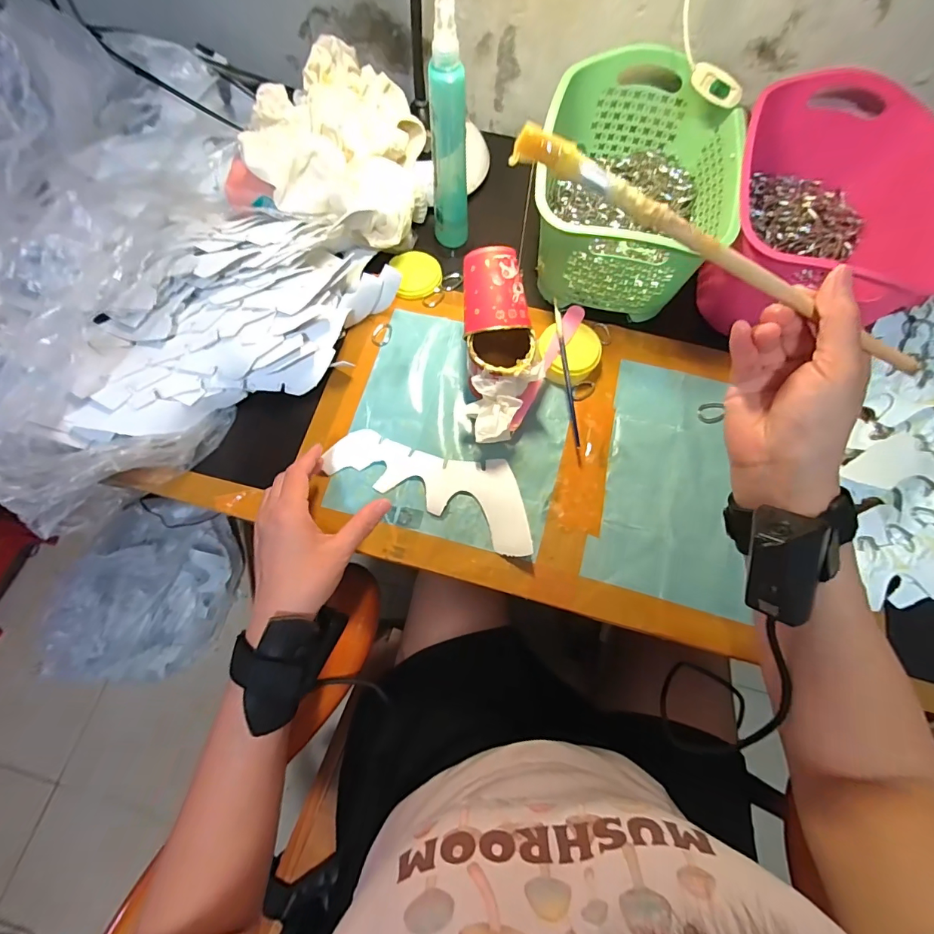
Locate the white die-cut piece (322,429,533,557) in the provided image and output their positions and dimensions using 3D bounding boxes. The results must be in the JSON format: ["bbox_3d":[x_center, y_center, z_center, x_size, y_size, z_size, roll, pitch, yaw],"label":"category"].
[{"bbox_3d":[-0.030,0.011,0.437,0.215,0.012,0.077,23,75,10],"label":"white die-cut piece"}]

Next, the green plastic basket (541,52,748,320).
[{"bbox_3d":[0.177,-0.306,0.479,0.187,0.114,0.250,14,72,4],"label":"green plastic basket"}]

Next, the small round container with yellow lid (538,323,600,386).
[{"bbox_3d":[0.114,-0.124,0.482,0.066,0.024,0.064,0,81,0],"label":"small round container with yellow lid"}]

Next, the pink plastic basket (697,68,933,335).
[{"bbox_3d":[0.384,-0.302,0.492,0.205,0.124,0.294,12,71,3],"label":"pink plastic basket"}]

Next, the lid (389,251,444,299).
[{"bbox_3d":[-0.060,-0.237,0.530,0.057,0.014,0.062,0,71,-1],"label":"lid"}]

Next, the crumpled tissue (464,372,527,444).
[{"bbox_3d":[0.027,-0.058,0.434,0.052,0.030,0.065,12,97,9],"label":"crumpled tissue"}]

